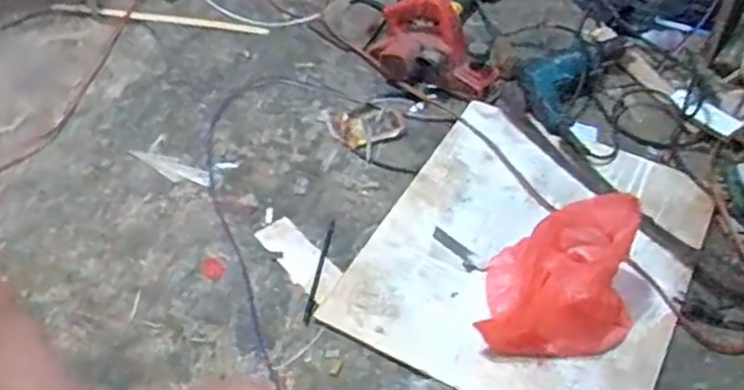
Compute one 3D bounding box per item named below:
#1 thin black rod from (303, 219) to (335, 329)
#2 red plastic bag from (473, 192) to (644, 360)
[{"bbox_3d":[-0.076,0.109,1.027,0.016,0.012,0.201,4,47,7],"label":"thin black rod"},{"bbox_3d":[0.247,0.107,0.903,0.190,0.142,0.170,8,47,11],"label":"red plastic bag"}]

